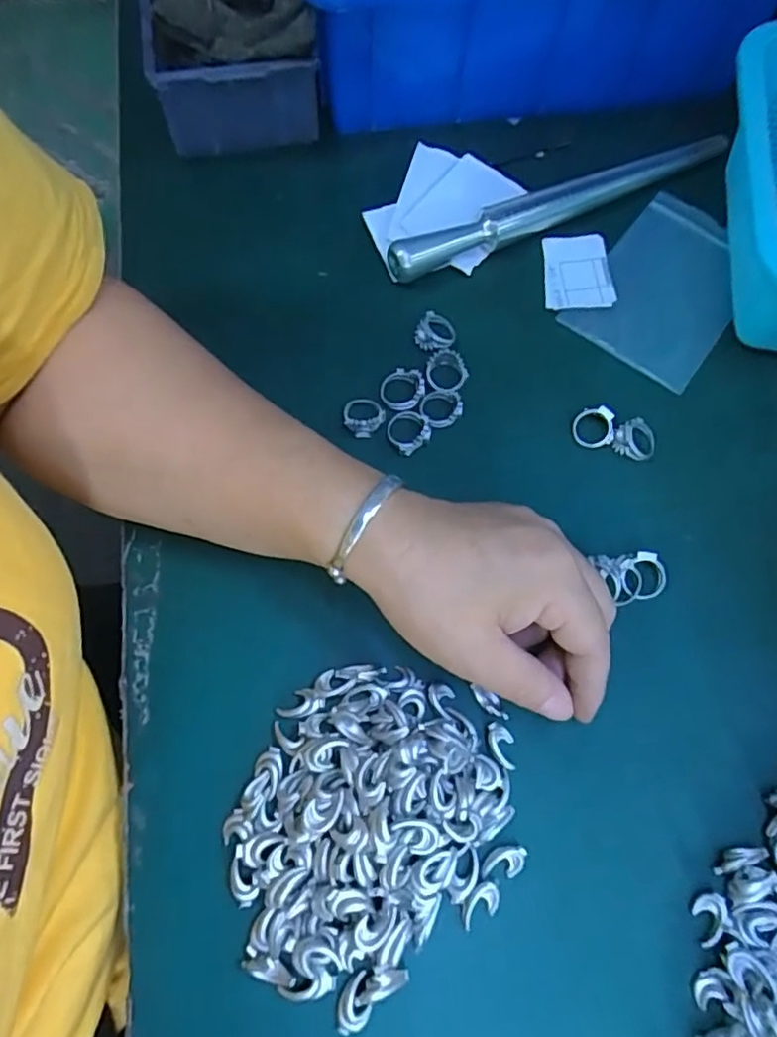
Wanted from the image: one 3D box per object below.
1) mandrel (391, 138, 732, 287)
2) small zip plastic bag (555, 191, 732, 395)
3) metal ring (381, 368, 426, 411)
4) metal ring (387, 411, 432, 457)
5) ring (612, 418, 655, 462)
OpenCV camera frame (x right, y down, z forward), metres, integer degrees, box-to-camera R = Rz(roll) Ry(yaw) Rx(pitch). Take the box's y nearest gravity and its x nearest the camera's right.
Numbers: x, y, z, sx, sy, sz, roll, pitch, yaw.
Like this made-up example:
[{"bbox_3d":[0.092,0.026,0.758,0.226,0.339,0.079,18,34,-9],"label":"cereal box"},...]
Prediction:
[{"bbox_3d":[0.103,-0.186,0.361,0.221,0.023,0.017,-25,72,-11],"label":"mandrel"},{"bbox_3d":[0.165,-0.137,0.359,0.078,0.007,0.127,36,72,11],"label":"small zip plastic bag"},{"bbox_3d":[0.008,-0.069,0.322,0.022,0.007,0.022,1,69,-2],"label":"metal ring"},{"bbox_3d":[0.010,-0.046,0.315,0.021,0.006,0.022,1,69,-2],"label":"metal ring"},{"bbox_3d":[0.129,-0.041,0.316,0.021,0.007,0.021,1,69,-2],"label":"ring"}]

